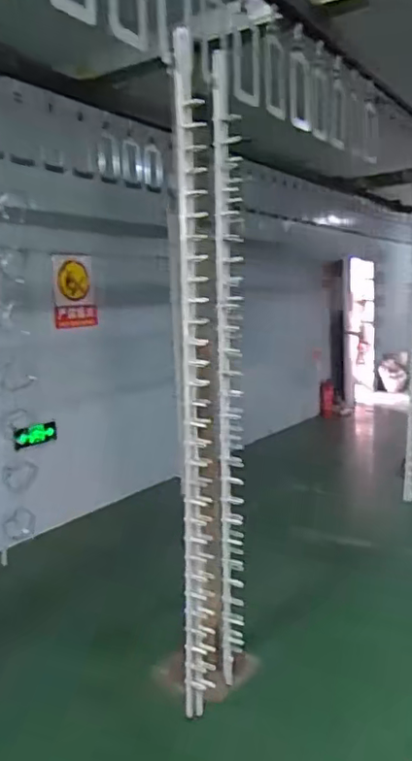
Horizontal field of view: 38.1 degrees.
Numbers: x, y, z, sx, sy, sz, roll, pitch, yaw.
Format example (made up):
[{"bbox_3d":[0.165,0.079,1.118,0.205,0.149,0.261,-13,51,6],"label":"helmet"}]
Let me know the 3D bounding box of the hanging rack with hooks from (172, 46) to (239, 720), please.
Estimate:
[{"bbox_3d":[0.006,0.023,1.400,0.056,1.532,0.231,4,10,29],"label":"hanging rack with hooks"}]

